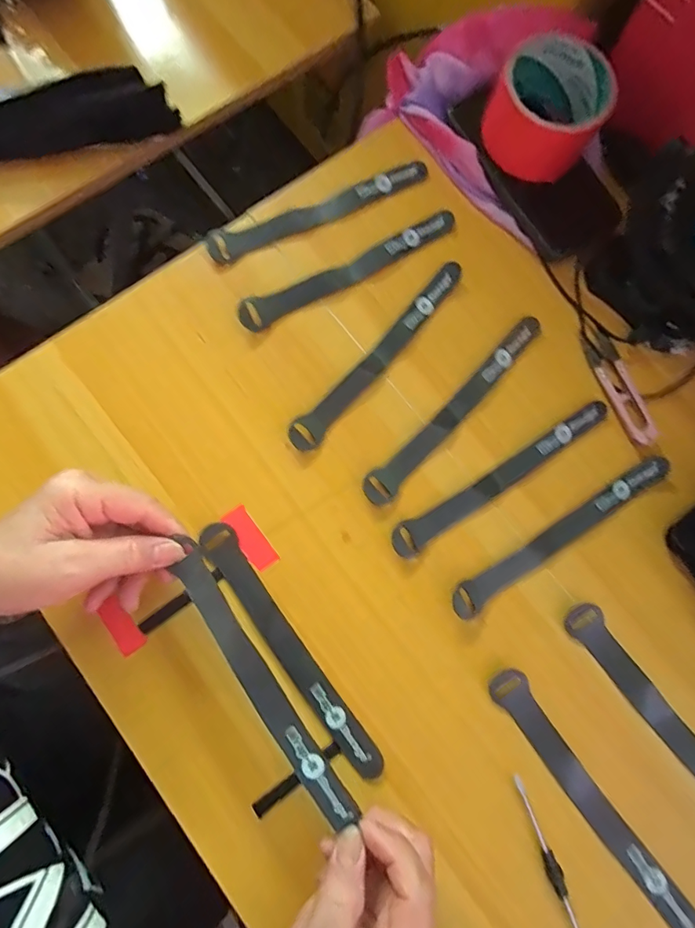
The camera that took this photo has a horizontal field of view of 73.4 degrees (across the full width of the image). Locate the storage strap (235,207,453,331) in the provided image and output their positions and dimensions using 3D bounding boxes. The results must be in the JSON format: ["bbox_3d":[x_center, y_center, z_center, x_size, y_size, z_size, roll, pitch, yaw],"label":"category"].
[{"bbox_3d":[0.003,-0.157,0.373,0.193,0.011,0.021,-29,80,-7],"label":"storage strap"}]

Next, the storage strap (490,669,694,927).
[{"bbox_3d":[0.162,0.220,0.304,0.024,0.007,0.192,-37,81,-8],"label":"storage strap"}]

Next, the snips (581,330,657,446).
[{"bbox_3d":[0.211,-0.059,0.361,0.025,0.004,0.094,-19,79,-5],"label":"snips"}]

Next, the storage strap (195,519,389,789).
[{"bbox_3d":[-0.041,0.125,0.320,0.023,0.008,0.194,-36,81,-8],"label":"storage strap"}]

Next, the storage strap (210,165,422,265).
[{"bbox_3d":[-0.023,-0.213,0.386,0.194,0.005,0.026,-27,80,-6],"label":"storage strap"}]

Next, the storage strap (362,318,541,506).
[{"bbox_3d":[0.083,-0.045,0.356,0.023,0.004,0.194,42,80,7],"label":"storage strap"}]

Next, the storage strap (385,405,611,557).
[{"bbox_3d":[0.116,0.008,0.349,0.194,0.006,0.022,-34,81,-8],"label":"storage strap"}]

